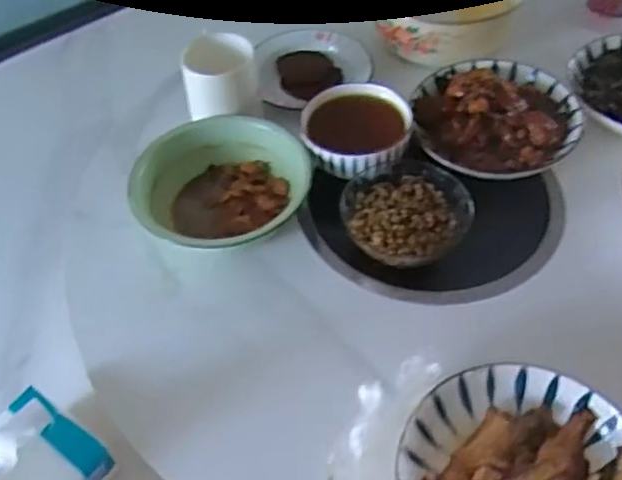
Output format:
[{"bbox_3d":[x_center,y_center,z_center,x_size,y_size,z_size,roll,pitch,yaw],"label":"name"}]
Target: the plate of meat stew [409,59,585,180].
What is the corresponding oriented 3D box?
[{"bbox_3d":[0.199,-0.142,0.718,0.167,0.043,0.165,-2,51,2],"label":"plate of meat stew"}]

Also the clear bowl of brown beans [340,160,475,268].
[{"bbox_3d":[0.088,-0.025,0.640,0.113,0.045,0.110,-2,51,2],"label":"clear bowl of brown beans"}]

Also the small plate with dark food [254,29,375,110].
[{"bbox_3d":[-0.008,-0.214,0.820,0.137,0.021,0.127,-2,51,2],"label":"small plate with dark food"}]

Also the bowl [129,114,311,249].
[{"bbox_3d":[-0.088,-0.052,0.678,0.153,0.069,0.157,-2,51,2],"label":"bowl"}]

